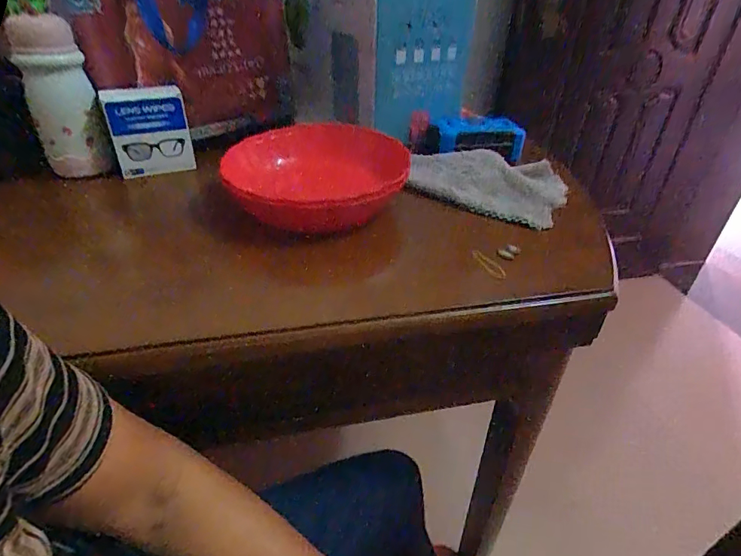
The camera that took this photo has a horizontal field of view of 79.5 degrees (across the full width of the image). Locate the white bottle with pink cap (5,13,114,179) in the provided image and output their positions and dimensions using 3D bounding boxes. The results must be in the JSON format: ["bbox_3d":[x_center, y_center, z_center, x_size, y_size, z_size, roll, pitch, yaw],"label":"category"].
[{"bbox_3d":[-0.382,-0.217,0.549,0.073,0.176,0.053,-27,44,-34],"label":"white bottle with pink cap"}]

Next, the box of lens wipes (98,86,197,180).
[{"bbox_3d":[-0.287,-0.189,0.580,0.094,0.106,0.027,-16,39,-24],"label":"box of lens wipes"}]

